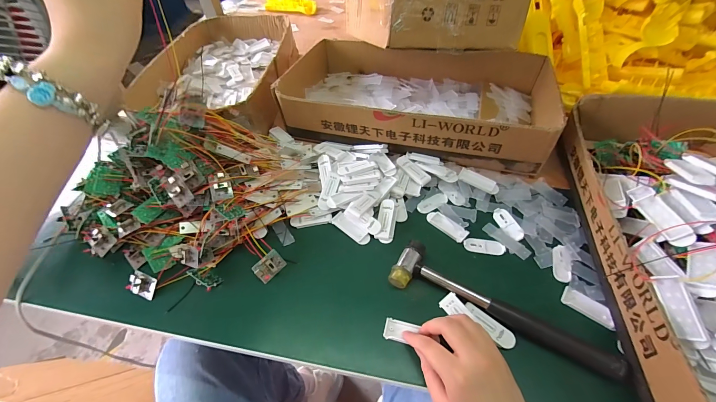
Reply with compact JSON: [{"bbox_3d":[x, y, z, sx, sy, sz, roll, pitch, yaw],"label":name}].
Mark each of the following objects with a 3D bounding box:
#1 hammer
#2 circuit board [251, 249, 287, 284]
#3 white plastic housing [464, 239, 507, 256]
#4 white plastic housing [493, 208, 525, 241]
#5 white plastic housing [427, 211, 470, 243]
[{"bbox_3d":[0.152,0.114,0.332,0.233,0.030,0.059,22,61,17],"label":"hammer"},{"bbox_3d":[-0.109,0.081,0.373,0.027,0.008,0.036,50,60,-9],"label":"circuit board"},{"bbox_3d":[0.163,0.059,0.389,0.050,0.004,0.018,10,58,10],"label":"white plastic housing"},{"bbox_3d":[0.202,0.030,0.404,0.020,0.007,0.051,-16,57,-7],"label":"white plastic housing"},{"bbox_3d":[0.121,0.033,0.409,0.022,0.004,0.057,-40,63,-21],"label":"white plastic housing"}]

